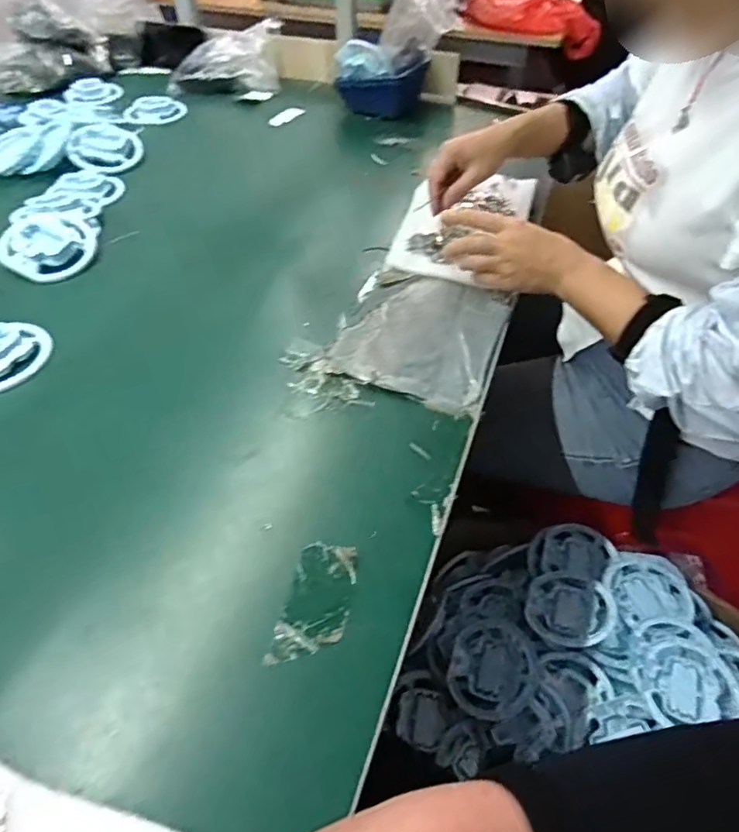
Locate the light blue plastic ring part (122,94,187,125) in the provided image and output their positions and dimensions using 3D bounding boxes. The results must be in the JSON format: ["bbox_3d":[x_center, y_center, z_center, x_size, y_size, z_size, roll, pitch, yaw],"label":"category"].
[{"bbox_3d":[-0.388,-0.557,1.048,0.106,0.013,0.136,-13,48,-11],"label":"light blue plastic ring part"}]

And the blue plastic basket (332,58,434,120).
[{"bbox_3d":[0.022,-0.578,1.015,0.154,0.072,0.116,5,47,6],"label":"blue plastic basket"}]

